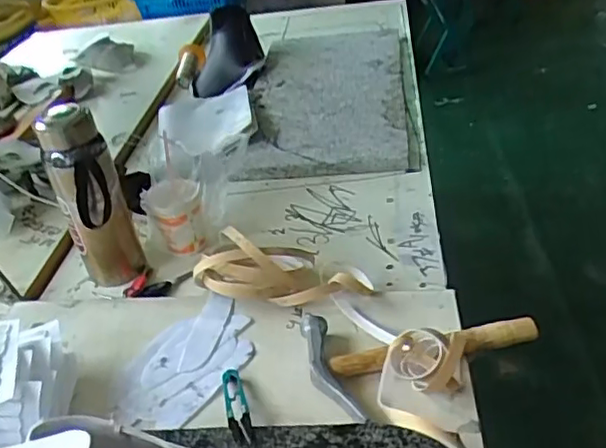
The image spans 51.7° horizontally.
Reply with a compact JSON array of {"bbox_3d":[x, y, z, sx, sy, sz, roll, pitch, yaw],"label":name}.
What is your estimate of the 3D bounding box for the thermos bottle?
[{"bbox_3d":[-0.269,-0.033,0.794,0.077,0.218,0.098,-18,36,-17],"label":"thermos bottle"}]

